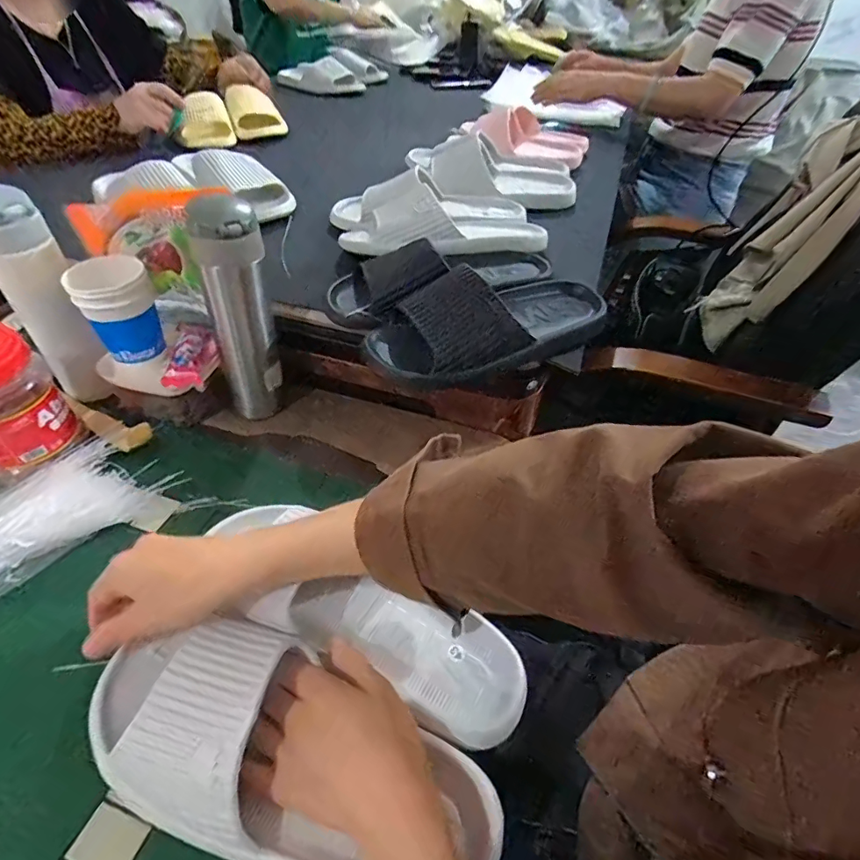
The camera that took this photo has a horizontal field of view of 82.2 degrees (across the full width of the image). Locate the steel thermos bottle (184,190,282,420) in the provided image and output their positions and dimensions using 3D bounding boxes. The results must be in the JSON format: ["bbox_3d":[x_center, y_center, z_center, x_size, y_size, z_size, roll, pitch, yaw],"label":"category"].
[{"bbox_3d":[-0.195,-0.118,0.512,0.069,0.220,0.057,-18,48,-19],"label":"steel thermos bottle"}]

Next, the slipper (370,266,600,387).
[{"bbox_3d":[0.067,-0.112,0.490,0.254,0.073,0.095,-21,49,-21],"label":"slipper"}]

